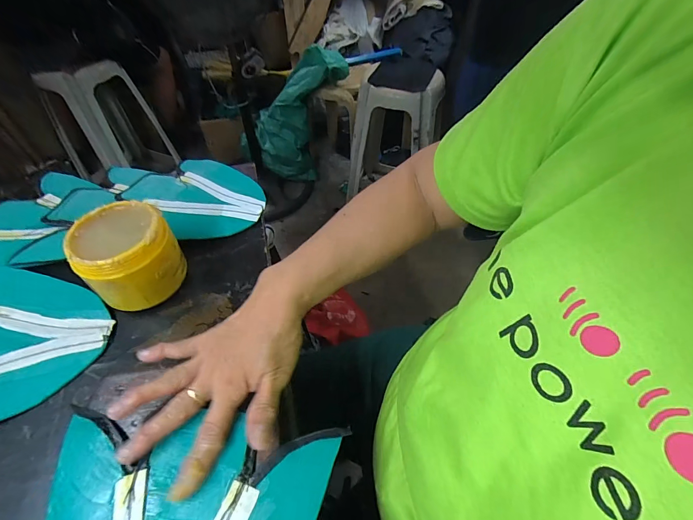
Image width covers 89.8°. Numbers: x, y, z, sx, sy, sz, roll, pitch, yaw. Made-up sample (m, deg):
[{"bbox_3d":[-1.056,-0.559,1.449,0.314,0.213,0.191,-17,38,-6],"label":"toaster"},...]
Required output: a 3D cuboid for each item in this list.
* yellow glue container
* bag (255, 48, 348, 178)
[{"bbox_3d":[-0.230,-0.001,0.377,0.091,0.084,0.092,-25,54,-19],"label":"yellow glue container"},{"bbox_3d":[-0.193,-0.591,1.416,0.289,0.546,0.120,16,48,-17],"label":"bag"}]

